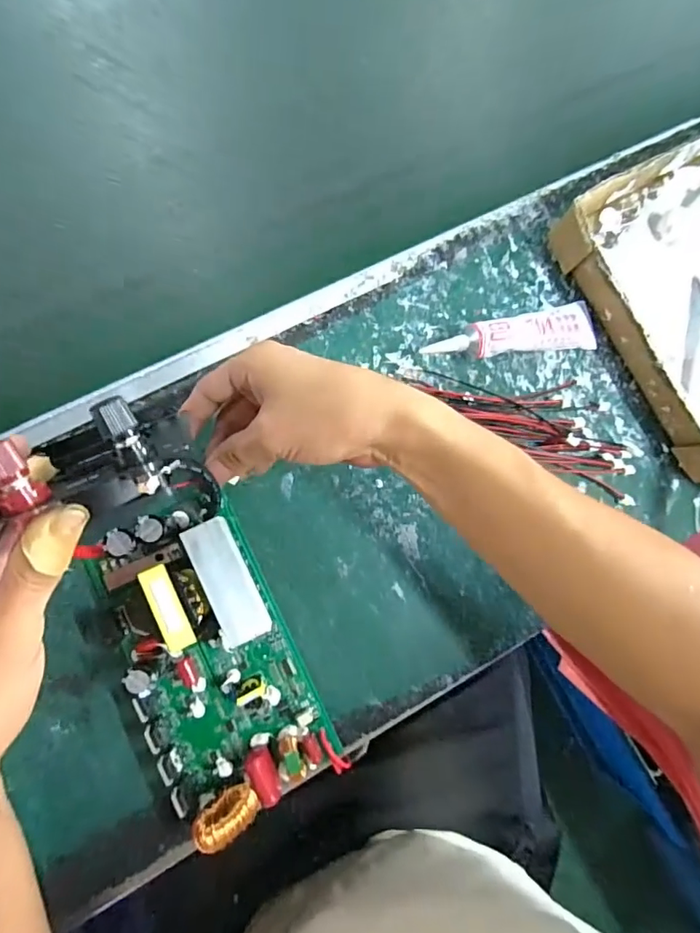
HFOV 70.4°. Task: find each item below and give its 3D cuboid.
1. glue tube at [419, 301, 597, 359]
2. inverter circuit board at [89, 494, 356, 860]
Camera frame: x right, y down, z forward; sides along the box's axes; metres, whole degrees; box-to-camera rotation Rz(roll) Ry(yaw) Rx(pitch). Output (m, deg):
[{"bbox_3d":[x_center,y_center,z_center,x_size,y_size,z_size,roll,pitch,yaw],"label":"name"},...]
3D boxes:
[{"bbox_3d":[0.120,-0.094,0.358,0.132,0.027,0.033,-13,86,-9],"label":"glue tube"},{"bbox_3d":[-0.086,0.119,0.294,0.104,0.055,0.190,-24,88,-9],"label":"inverter circuit board"}]

